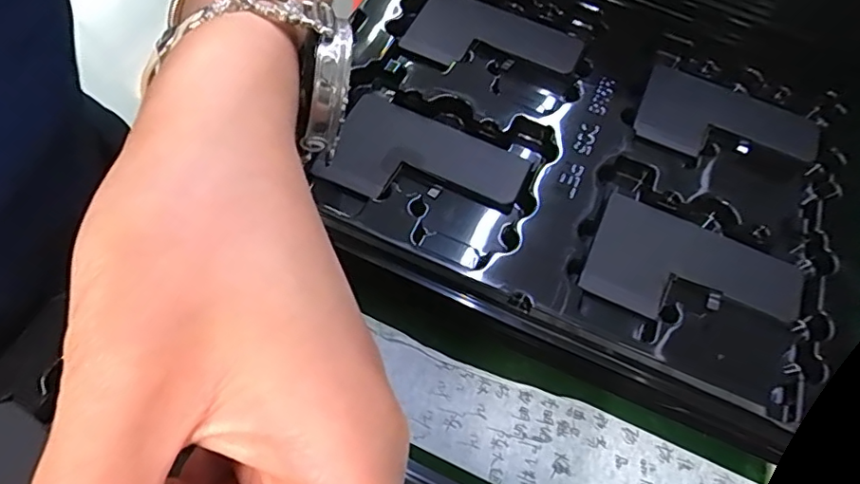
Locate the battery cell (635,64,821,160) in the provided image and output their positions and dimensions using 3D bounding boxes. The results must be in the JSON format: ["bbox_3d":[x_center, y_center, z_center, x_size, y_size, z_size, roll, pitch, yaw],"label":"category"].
[{"bbox_3d":[0.163,-0.064,0.306,0.095,0.008,0.058,22,62,7],"label":"battery cell"}]

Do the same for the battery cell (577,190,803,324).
[{"bbox_3d":[0.121,0.016,0.259,0.093,0.005,0.059,26,62,9],"label":"battery cell"}]

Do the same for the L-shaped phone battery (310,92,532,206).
[{"bbox_3d":[-0.004,-0.038,0.276,0.093,0.004,0.057,26,62,9],"label":"L-shaped phone battery"}]

